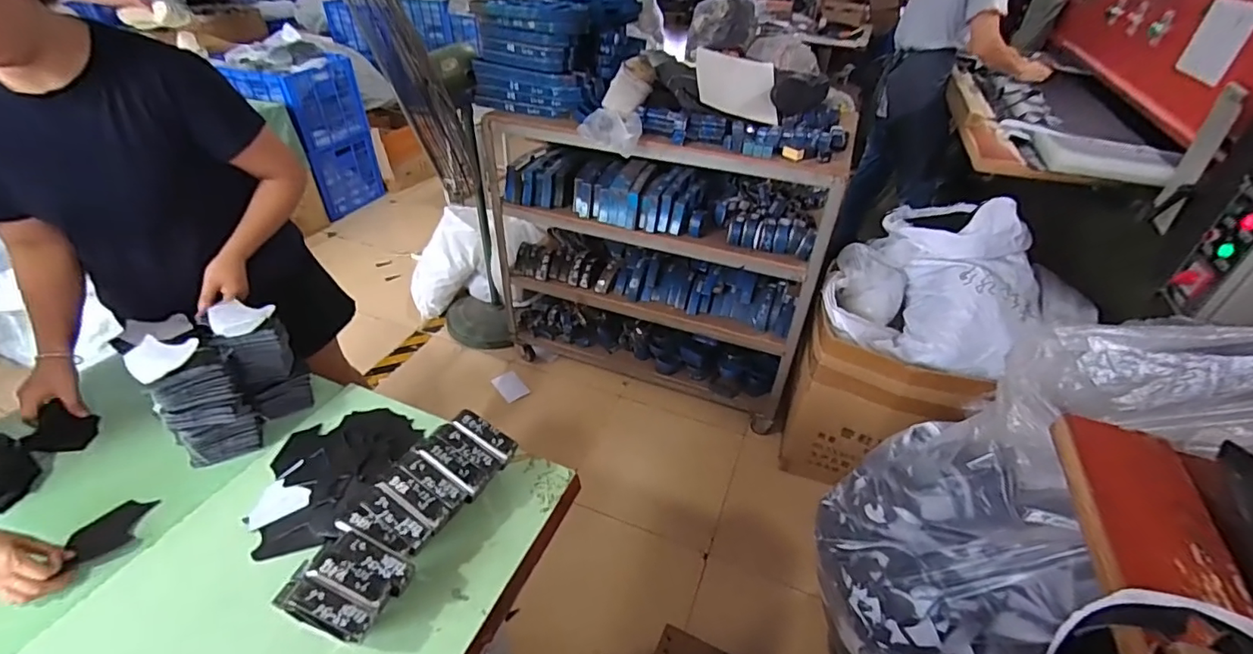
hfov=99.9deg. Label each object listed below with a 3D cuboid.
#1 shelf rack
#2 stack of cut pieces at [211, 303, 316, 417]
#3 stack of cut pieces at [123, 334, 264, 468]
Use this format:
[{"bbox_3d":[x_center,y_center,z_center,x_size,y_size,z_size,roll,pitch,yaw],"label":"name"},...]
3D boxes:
[{"bbox_3d":[0.080,-0.291,1.917,1.198,1.036,0.437,19,44,12],"label":"shelf rack"},{"bbox_3d":[-0.679,0.069,0.994,0.108,0.187,0.136,-27,53,-31],"label":"stack of cut pieces"},{"bbox_3d":[-0.742,0.122,0.919,0.151,0.202,0.123,35,50,27],"label":"stack of cut pieces"}]

